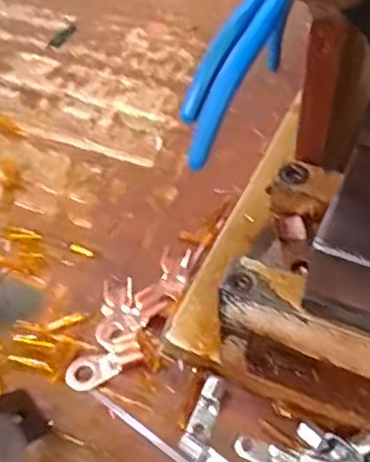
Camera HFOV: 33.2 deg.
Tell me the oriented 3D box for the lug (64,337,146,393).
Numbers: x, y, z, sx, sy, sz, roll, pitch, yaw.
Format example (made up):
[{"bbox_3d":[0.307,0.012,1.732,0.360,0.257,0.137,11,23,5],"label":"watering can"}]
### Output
[{"bbox_3d":[-0.044,0.072,0.335,0.042,0.004,0.018,-24,54,-15],"label":"lug"}]

